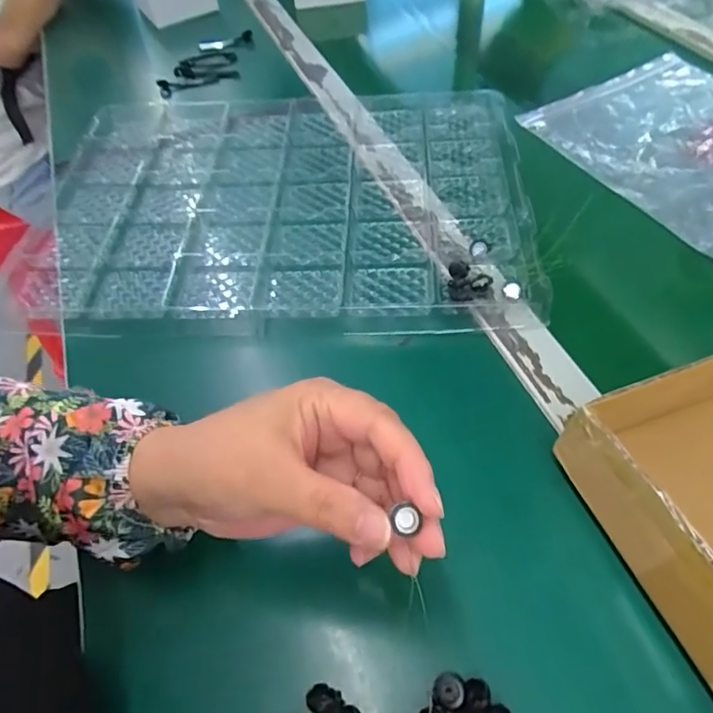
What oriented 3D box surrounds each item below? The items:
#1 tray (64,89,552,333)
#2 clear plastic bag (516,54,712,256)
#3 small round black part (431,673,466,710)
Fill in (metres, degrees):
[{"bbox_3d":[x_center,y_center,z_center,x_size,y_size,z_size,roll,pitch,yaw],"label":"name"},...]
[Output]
[{"bbox_3d":[-0.067,-0.151,0.489,0.423,0.026,0.317,0,53,6],"label":"tray"},{"bbox_3d":[0.334,-0.203,0.492,0.216,0.026,0.315,-23,54,-12],"label":"clear plastic bag"},{"bbox_3d":[0.045,0.161,0.251,0.015,0.004,0.015,-3,53,4],"label":"small round black part"}]

